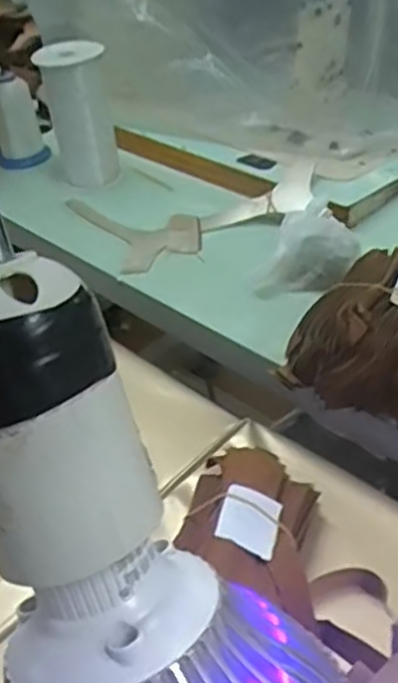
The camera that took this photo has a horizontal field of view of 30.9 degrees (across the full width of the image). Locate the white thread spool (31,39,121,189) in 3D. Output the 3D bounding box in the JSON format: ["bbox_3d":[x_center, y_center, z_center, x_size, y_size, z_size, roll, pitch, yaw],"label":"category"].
[{"bbox_3d":[-0.137,-0.257,0.832,0.072,0.156,0.063,0,40,9],"label":"white thread spool"}]

